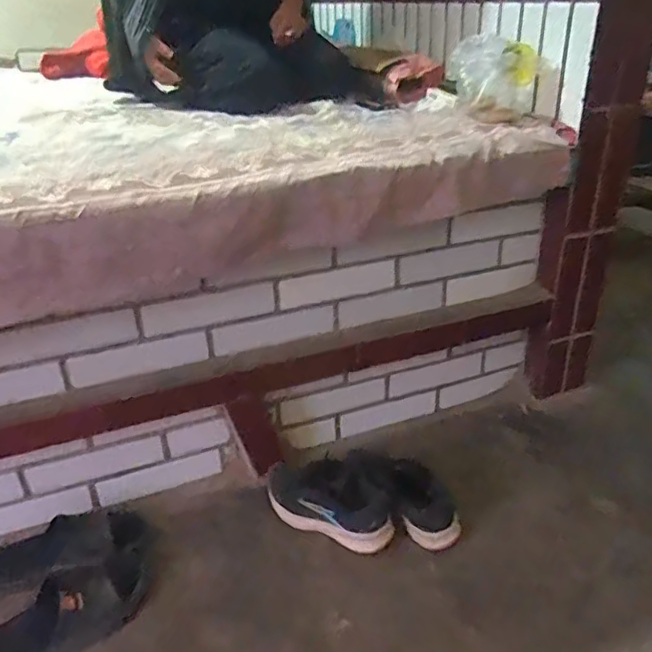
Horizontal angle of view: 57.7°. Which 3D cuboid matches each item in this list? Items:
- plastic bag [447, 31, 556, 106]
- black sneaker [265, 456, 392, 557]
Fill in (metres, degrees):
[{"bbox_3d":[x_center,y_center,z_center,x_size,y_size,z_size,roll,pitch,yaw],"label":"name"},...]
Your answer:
[{"bbox_3d":[0.327,-0.487,1.169,0.195,0.146,0.078,12,32,25],"label":"plastic bag"},{"bbox_3d":[0.010,0.311,1.052,0.235,0.089,0.109,13,33,24],"label":"black sneaker"}]

